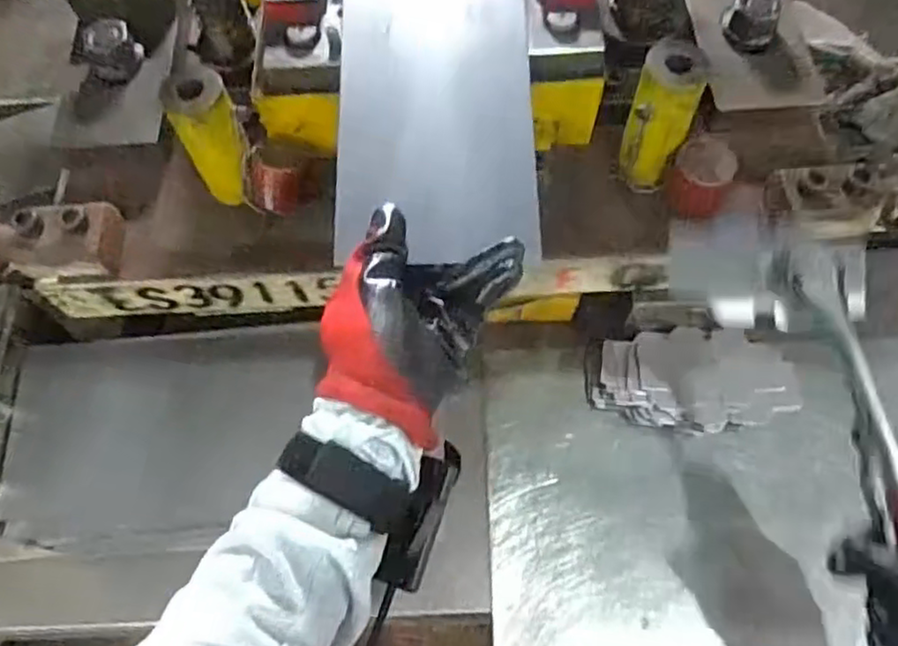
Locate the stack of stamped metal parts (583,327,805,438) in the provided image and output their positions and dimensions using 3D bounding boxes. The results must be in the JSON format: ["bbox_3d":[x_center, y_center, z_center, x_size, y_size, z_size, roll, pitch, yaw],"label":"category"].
[{"bbox_3d":[0.189,0.044,0.542,0.153,0.036,0.085,5,65,5],"label":"stack of stamped metal parts"}]

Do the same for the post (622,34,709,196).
[{"bbox_3d":[0.140,-0.134,0.463,0.038,0.105,0.034,21,67,12],"label":"post"}]

